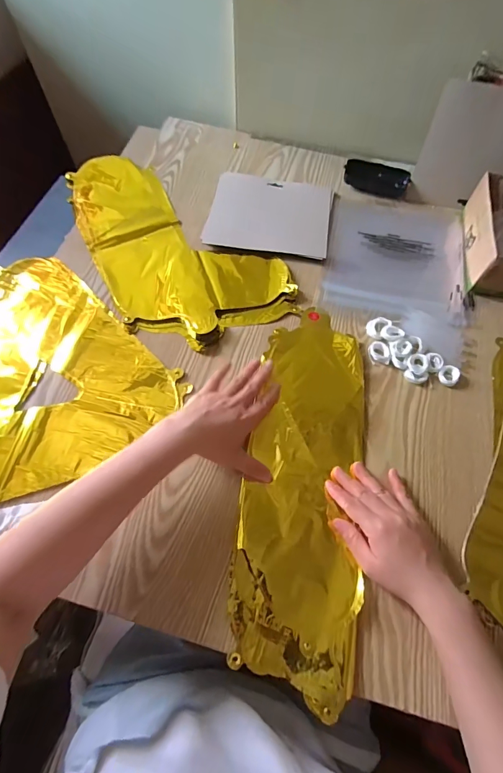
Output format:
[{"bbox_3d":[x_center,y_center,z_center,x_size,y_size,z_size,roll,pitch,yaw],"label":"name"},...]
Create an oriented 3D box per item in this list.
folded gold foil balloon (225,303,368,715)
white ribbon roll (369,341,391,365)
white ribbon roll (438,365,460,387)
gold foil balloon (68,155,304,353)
[{"bbox_3d":[0.062,0.091,0.434,0.127,0.012,0.419,8,62,3],"label":"folded gold foil balloon"},{"bbox_3d":[0.169,-0.045,0.497,0.025,0.007,0.032,-1,63,-1],"label":"white ribbon roll"},{"bbox_3d":[0.255,-0.014,0.482,0.026,0.011,0.025,0,63,-1],"label":"white ribbon roll"},{"bbox_3d":[-0.149,-0.216,0.577,0.436,0.013,0.214,41,69,18],"label":"gold foil balloon"}]

